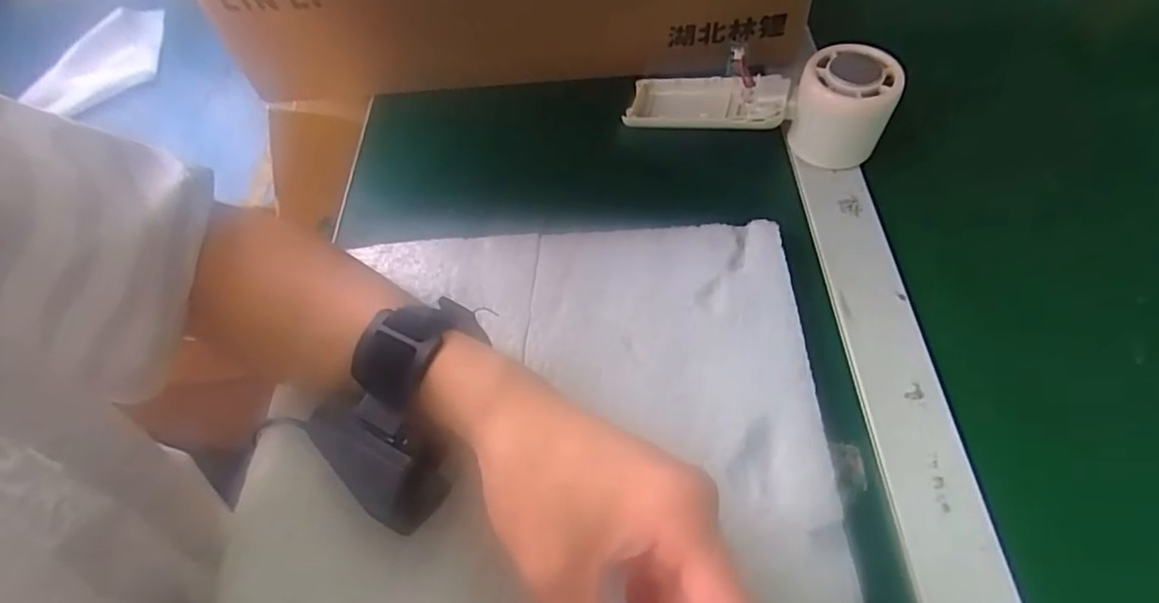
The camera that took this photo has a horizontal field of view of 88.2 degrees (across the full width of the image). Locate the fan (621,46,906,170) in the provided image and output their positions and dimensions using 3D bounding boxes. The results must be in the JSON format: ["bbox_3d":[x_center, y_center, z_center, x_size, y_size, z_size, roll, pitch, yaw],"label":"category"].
[{"bbox_3d":[0.115,-0.128,0.394,0.164,0.056,0.055,13,58,26],"label":"fan"}]

